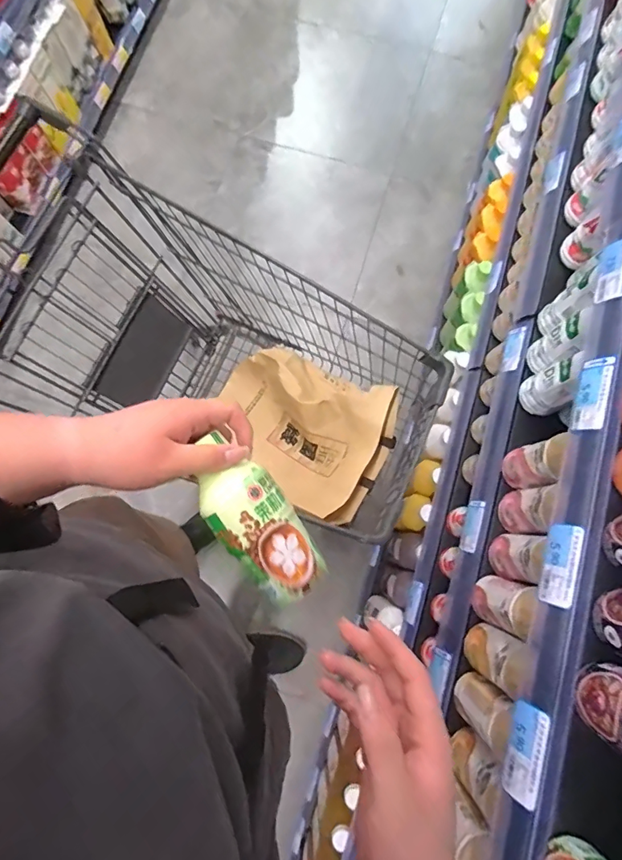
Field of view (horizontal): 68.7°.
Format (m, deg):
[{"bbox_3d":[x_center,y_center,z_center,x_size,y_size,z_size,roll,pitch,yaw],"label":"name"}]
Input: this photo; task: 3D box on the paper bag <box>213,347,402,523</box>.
[{"bbox_3d":[-0.029,-0.006,0.985,0.392,0.137,0.296,27,79,6],"label":"paper bag"}]

